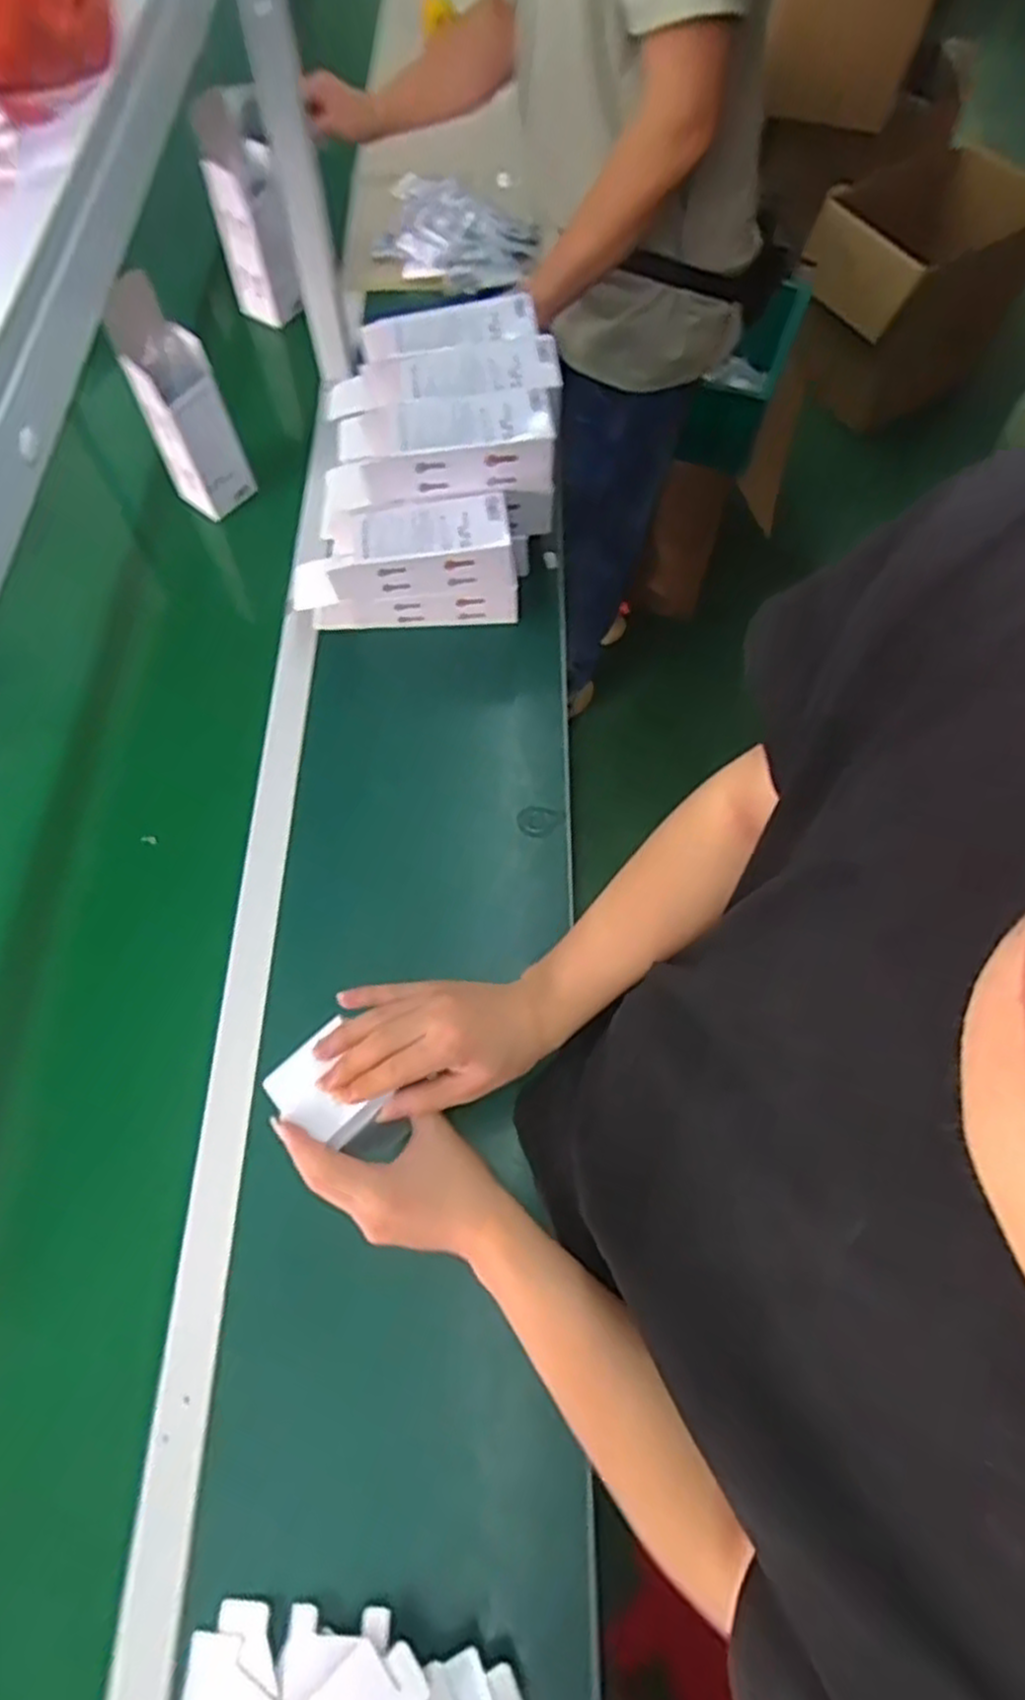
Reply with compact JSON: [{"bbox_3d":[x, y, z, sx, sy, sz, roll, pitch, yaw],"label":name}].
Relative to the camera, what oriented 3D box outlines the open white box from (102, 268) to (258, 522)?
[{"bbox_3d":[-0.378,-0.508,0.892,0.065,0.253,0.085,35,70,16],"label":"open white box"}]

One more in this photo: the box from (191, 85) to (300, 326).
[{"bbox_3d":[-0.351,-0.847,1.019,0.081,0.247,0.065,19,66,9],"label":"box"}]

